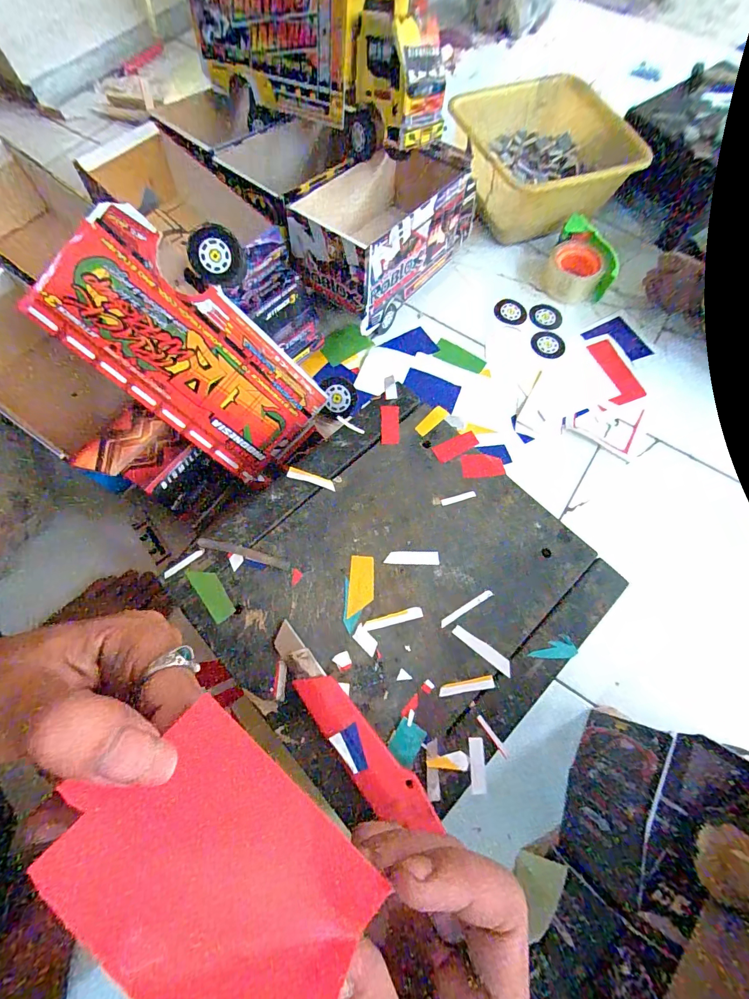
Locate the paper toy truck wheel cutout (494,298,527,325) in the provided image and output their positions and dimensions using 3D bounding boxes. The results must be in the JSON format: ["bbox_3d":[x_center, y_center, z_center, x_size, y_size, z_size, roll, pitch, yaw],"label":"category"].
[{"bbox_3d":[0.235,-0.322,0.681,0.055,0.007,0.049,28,83,7],"label":"paper toy truck wheel cutout"}]

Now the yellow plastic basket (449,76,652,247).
[{"bbox_3d":[0.285,-0.600,0.715,0.254,0.137,0.260,-22,72,-8],"label":"yellow plastic basket"}]

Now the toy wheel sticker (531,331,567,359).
[{"bbox_3d":[0.291,-0.260,0.659,0.056,0.004,0.051,22,71,7],"label":"toy wheel sticker"}]

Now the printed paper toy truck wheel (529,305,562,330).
[{"bbox_3d":[0.294,-0.313,0.676,0.055,0.007,0.046,1,70,0],"label":"printed paper toy truck wheel"}]

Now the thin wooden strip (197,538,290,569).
[{"bbox_3d":[-0.108,0.044,0.325,0.077,0.004,0.008,14,69,4],"label":"thin wooden strip"}]

